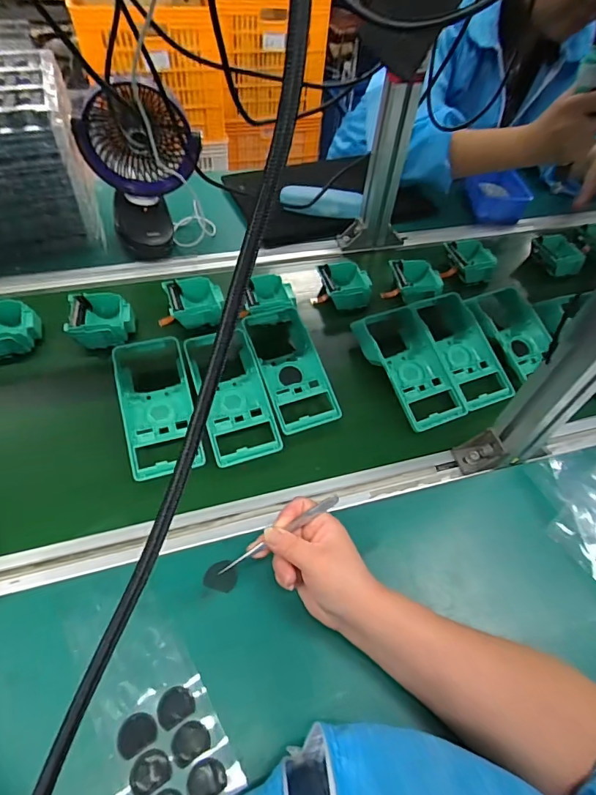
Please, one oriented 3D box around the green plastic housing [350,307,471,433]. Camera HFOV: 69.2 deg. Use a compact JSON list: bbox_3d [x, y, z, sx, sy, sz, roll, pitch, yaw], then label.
[{"bbox_3d":[0.154,-0.047,0.586,0.090,0.052,0.183,-19,56,-17],"label":"green plastic housing"}]

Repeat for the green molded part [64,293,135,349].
[{"bbox_3d":[-0.274,-0.108,0.612,0.085,0.044,0.084,-8,54,-9],"label":"green molded part"}]

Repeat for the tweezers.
[{"bbox_3d":[-0.015,0.124,0.395,0.126,0.016,0.010,-26,58,-26],"label":"tweezers"}]

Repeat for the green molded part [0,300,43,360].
[{"bbox_3d":[-0.397,-0.091,0.593,0.087,0.048,0.076,-14,55,-13],"label":"green molded part"}]

